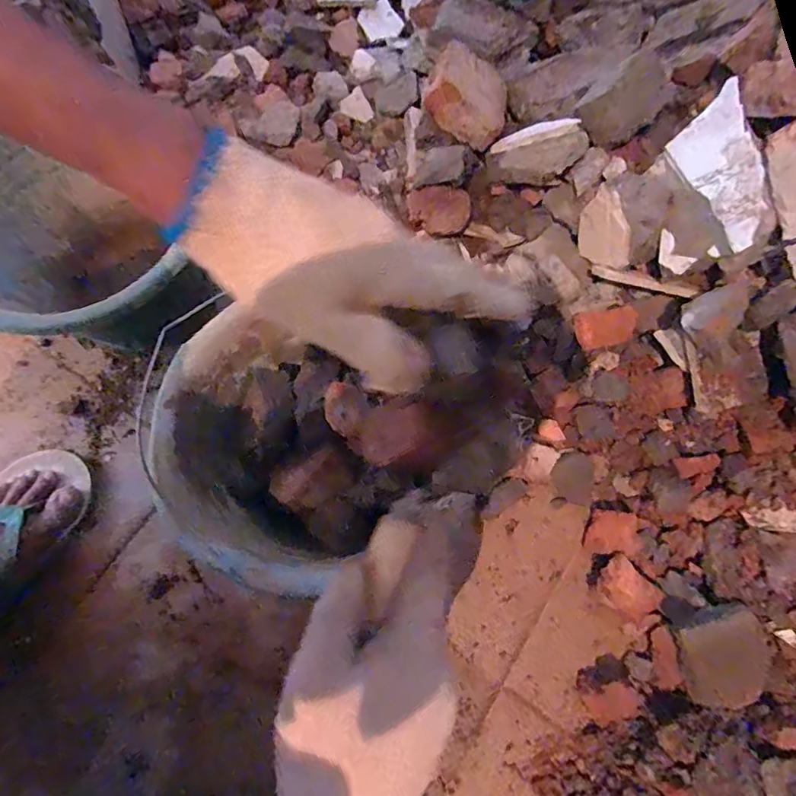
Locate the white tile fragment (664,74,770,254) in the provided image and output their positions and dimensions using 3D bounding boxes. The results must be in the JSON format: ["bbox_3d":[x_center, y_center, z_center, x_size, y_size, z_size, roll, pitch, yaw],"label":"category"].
[{"bbox_3d":[0.297,-0.208,0.446,0.063,0.009,0.153,-21,69,37],"label":"white tile fragment"}]

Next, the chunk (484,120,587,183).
[{"bbox_3d":[0.140,-0.250,0.497,0.098,0.034,0.041,0,71,34],"label":"chunk"}]

